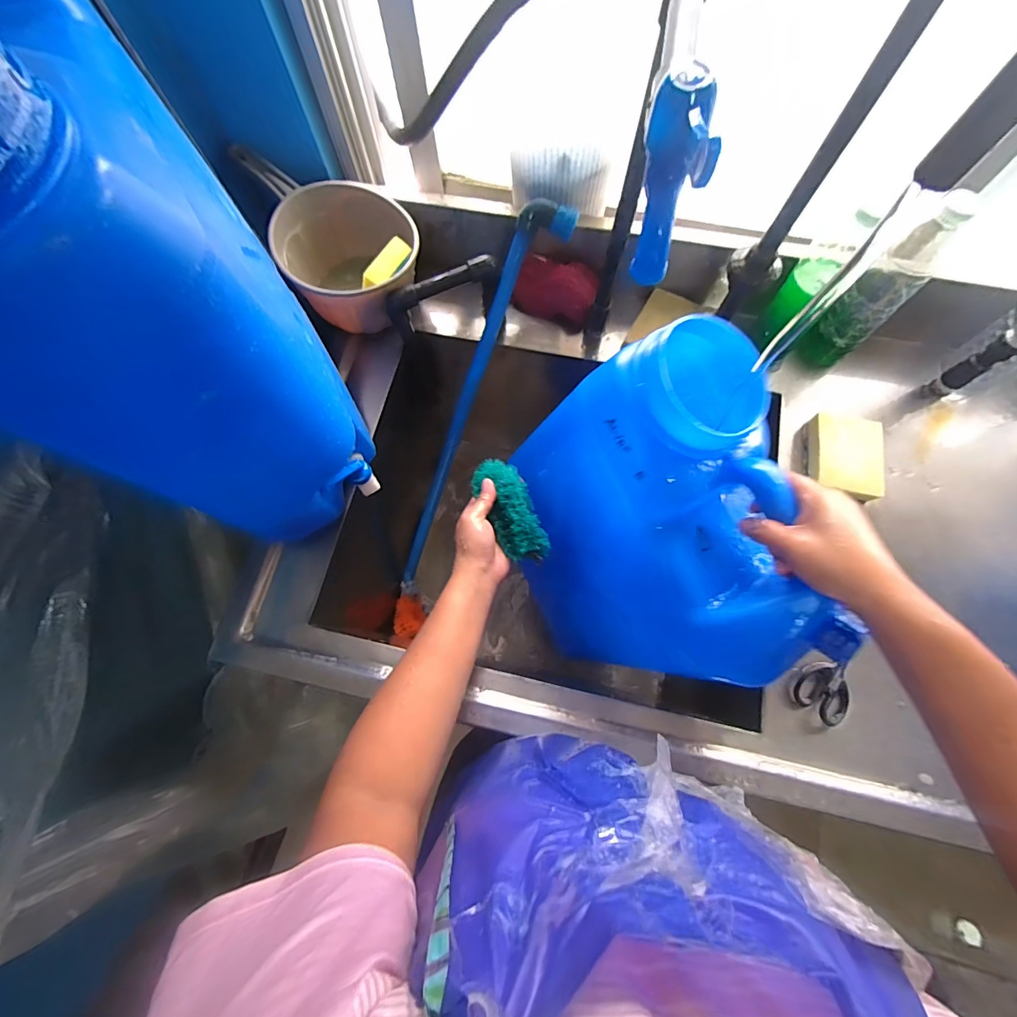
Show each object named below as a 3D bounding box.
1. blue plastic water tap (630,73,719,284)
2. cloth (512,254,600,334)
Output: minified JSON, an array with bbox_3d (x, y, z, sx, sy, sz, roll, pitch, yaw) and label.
[{"bbox_3d":[0.083,-0.162,0.230,0.030,0.082,0.027,1,46,0],"label":"blue plastic water tap"},{"bbox_3d":[0.065,-0.298,0.612,0.112,0.079,0.051,22,74,7],"label":"cloth"}]

